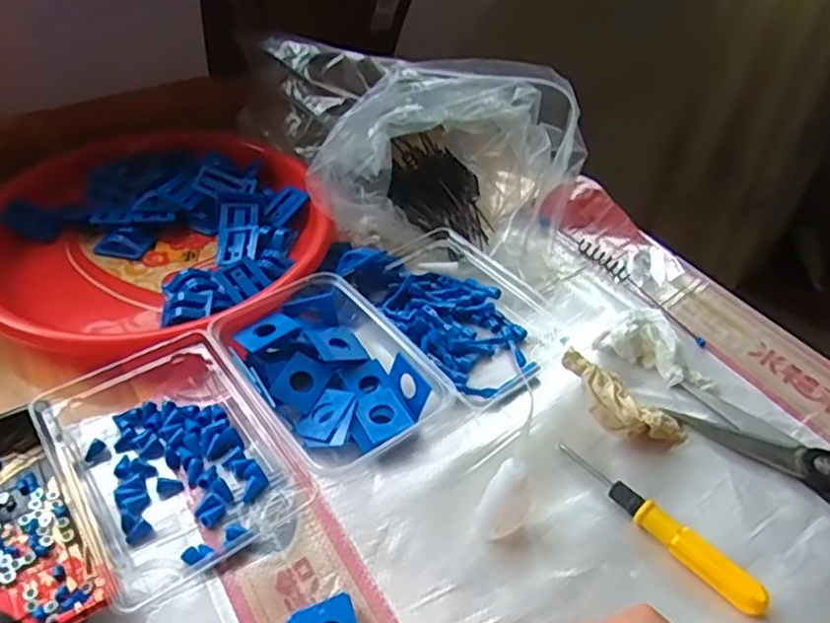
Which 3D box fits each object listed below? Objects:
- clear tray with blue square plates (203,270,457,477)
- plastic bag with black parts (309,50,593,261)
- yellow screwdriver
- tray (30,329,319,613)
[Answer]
[{"bbox_3d":[-0.064,0.037,0.466,0.115,0.036,0.152,-33,54,-32],"label":"clear tray with blue square plates"},{"bbox_3d":[0.034,-0.140,0.587,0.195,0.116,0.172,22,47,19],"label":"plastic bag with black parts"},{"bbox_3d":[0.147,0.128,0.395,0.014,0.020,0.140,-31,53,-31],"label":"yellow screwdriver"},{"bbox_3d":[-0.159,0.086,0.414,0.122,0.031,0.164,-28,52,-29],"label":"tray"}]

